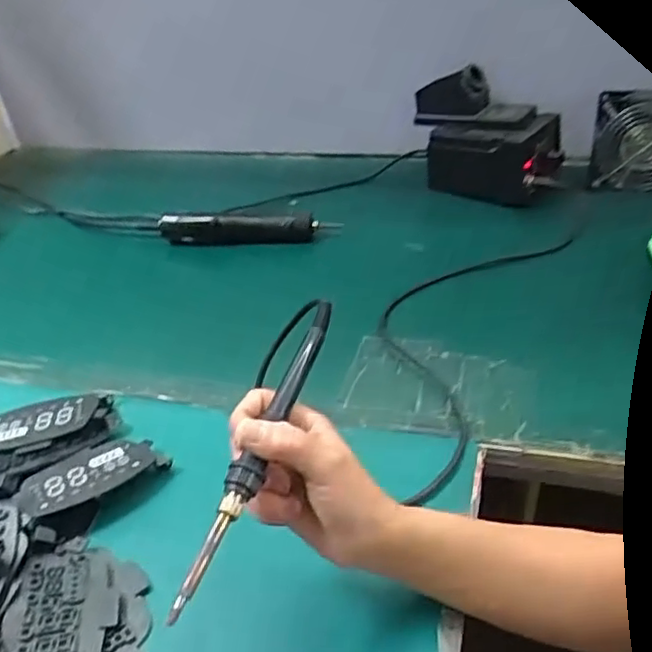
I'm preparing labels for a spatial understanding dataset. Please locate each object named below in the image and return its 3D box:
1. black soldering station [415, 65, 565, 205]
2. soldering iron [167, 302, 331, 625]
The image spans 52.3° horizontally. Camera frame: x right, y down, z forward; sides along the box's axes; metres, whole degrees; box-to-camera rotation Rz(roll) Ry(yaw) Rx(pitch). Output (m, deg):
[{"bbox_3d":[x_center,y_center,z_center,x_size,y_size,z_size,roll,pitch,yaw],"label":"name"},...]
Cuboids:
[{"bbox_3d":[0.212,-0.247,0.882,0.182,0.136,0.124,1,37,10],"label":"black soldering station"},{"bbox_3d":[-0.036,0.065,0.382,0.016,0.013,0.207,10,52,21],"label":"soldering iron"}]

